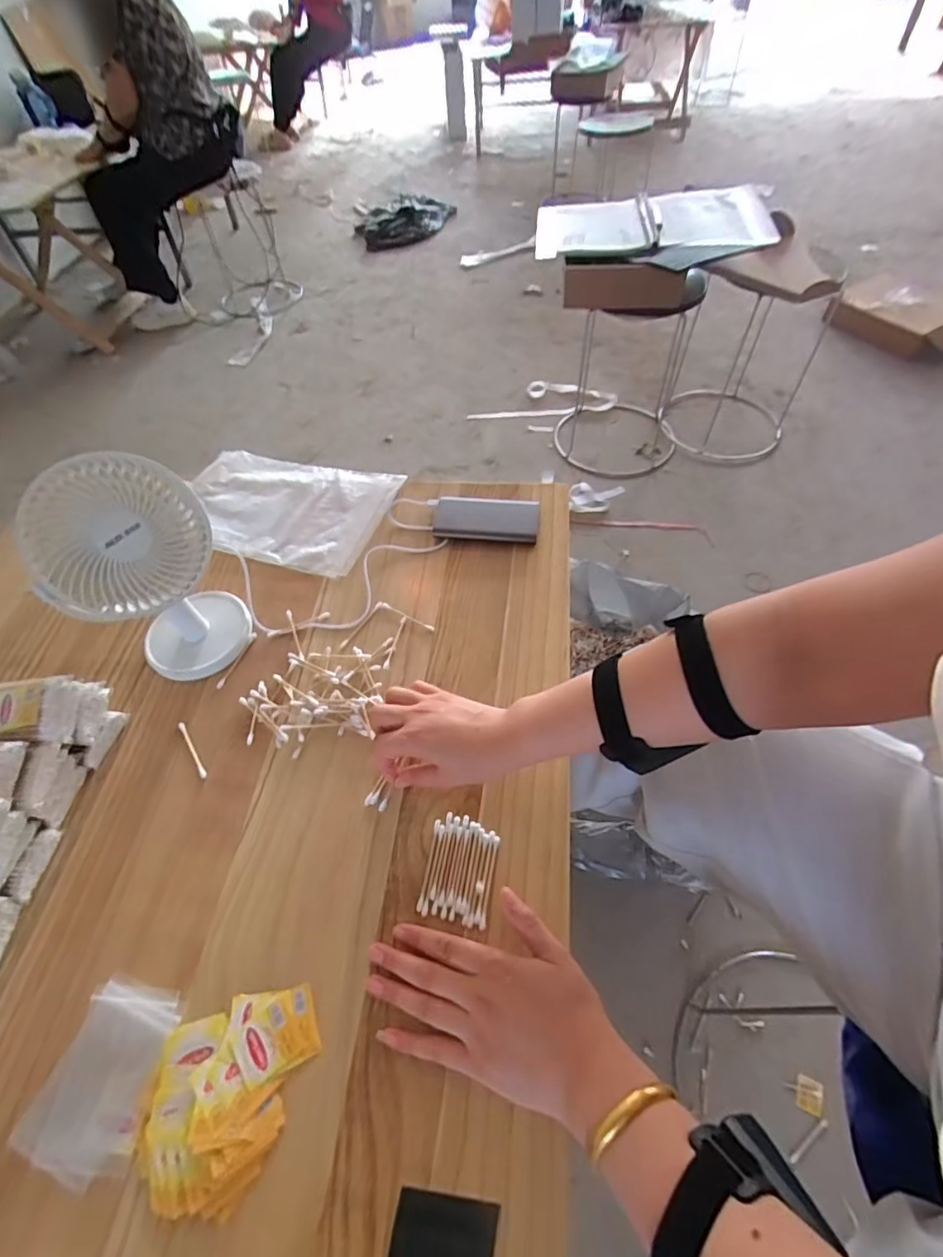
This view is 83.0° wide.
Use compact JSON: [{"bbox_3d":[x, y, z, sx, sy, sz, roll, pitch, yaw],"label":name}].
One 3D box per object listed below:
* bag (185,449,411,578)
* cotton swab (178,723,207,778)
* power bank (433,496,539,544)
[{"bbox_3d":[-0.260,-0.167,0.732,0.281,0.016,0.195,12,55,13],"label":"bag"},{"bbox_3d":[-0.278,0.119,0.529,0.007,0.004,0.072,-31,60,-19],"label":"cotton swab"},{"bbox_3d":[0.019,-0.144,0.689,0.133,0.017,0.077,7,54,9],"label":"power bank"}]

